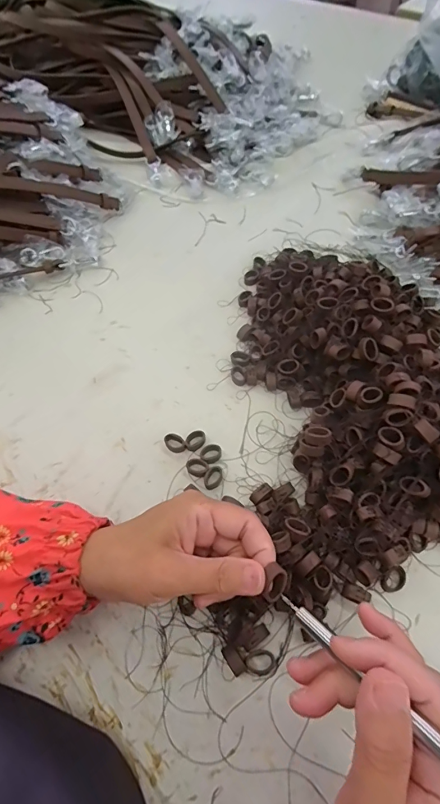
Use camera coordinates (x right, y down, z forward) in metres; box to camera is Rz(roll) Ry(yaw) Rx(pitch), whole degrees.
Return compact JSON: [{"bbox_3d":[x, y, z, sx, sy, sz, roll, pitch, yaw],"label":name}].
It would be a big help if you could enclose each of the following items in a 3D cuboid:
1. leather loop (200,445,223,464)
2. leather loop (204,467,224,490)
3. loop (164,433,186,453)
[{"bbox_3d":[-0.008,0.049,0.385,0.021,0.008,0.017,-9,59,-1],"label":"leather loop"},{"bbox_3d":[-0.006,0.069,0.370,0.015,0.005,0.022,26,65,18],"label":"leather loop"},{"bbox_3d":[-0.043,0.039,0.392,0.022,0.005,0.015,38,69,23],"label":"loop"}]

